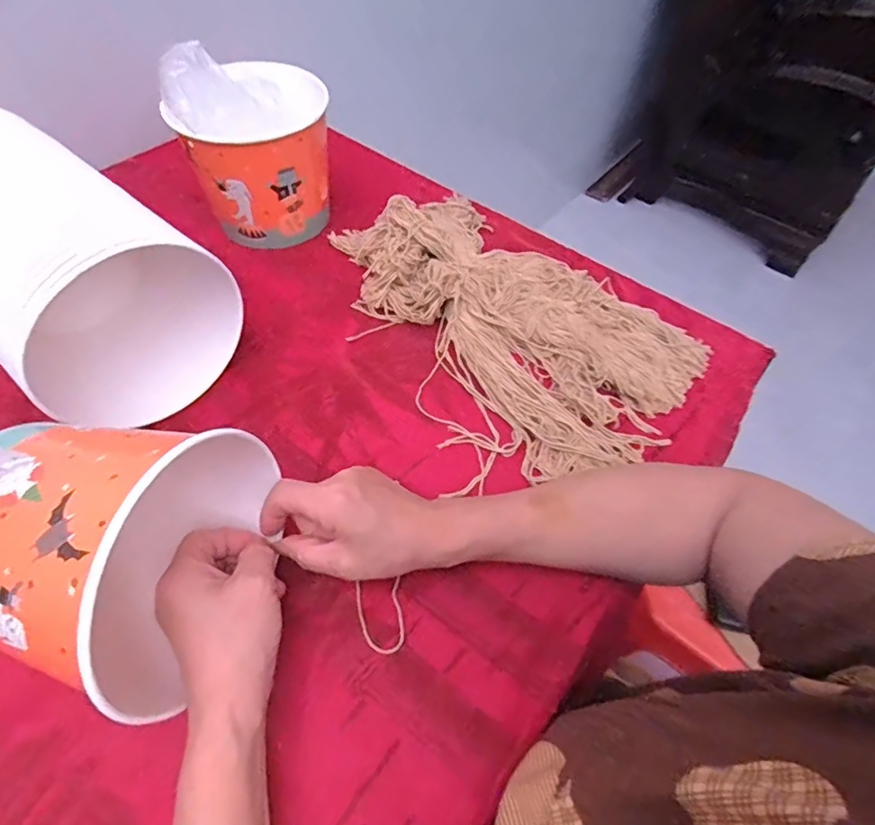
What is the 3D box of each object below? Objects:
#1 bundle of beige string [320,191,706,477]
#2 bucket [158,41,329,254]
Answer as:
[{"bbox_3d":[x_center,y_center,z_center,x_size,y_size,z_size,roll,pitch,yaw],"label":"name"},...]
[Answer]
[{"bbox_3d":[0.072,-0.113,0.520,0.223,0.052,0.400,-33,61,-22],"label":"bundle of beige string"},{"bbox_3d":[-0.185,-0.280,0.546,0.132,0.184,0.120,-5,55,-5],"label":"bucket"}]

